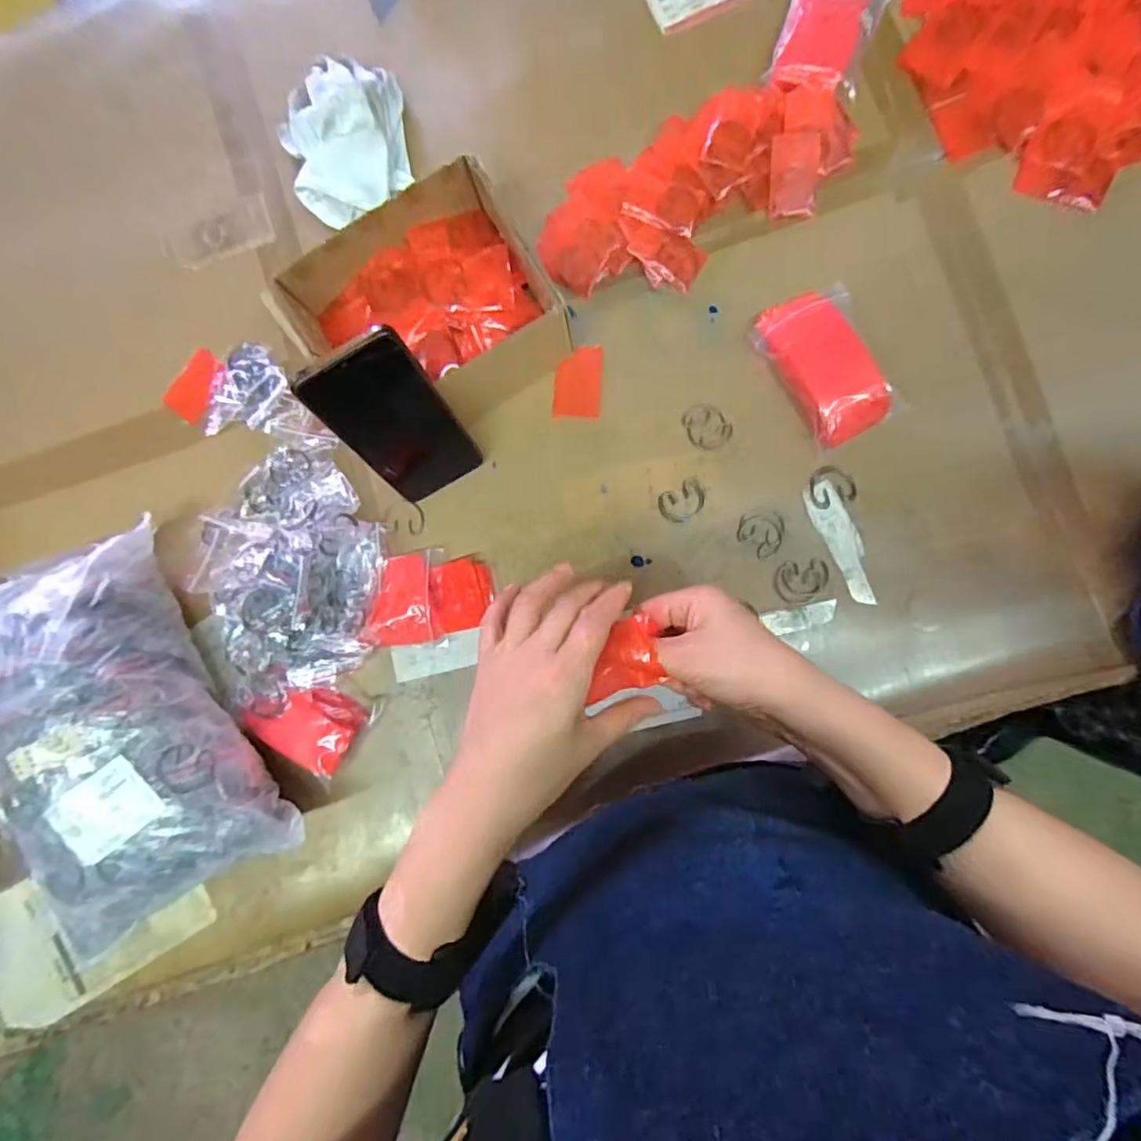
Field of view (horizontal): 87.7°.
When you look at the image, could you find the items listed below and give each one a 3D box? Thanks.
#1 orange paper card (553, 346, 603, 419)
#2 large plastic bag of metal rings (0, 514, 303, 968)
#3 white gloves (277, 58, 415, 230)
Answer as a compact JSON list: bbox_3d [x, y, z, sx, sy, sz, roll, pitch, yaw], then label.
[{"bbox_3d":[0.007,-0.166,0.524,0.041,0.006,0.060,3,87,4],"label":"orange paper card"},{"bbox_3d":[-0.375,0.124,0.481,0.181,0.115,0.312,-30,86,2],"label":"large plastic bag of metal rings"},{"bbox_3d":[-0.198,-0.384,0.521,0.094,0.056,0.142,-7,87,3],"label":"white gloves"}]

